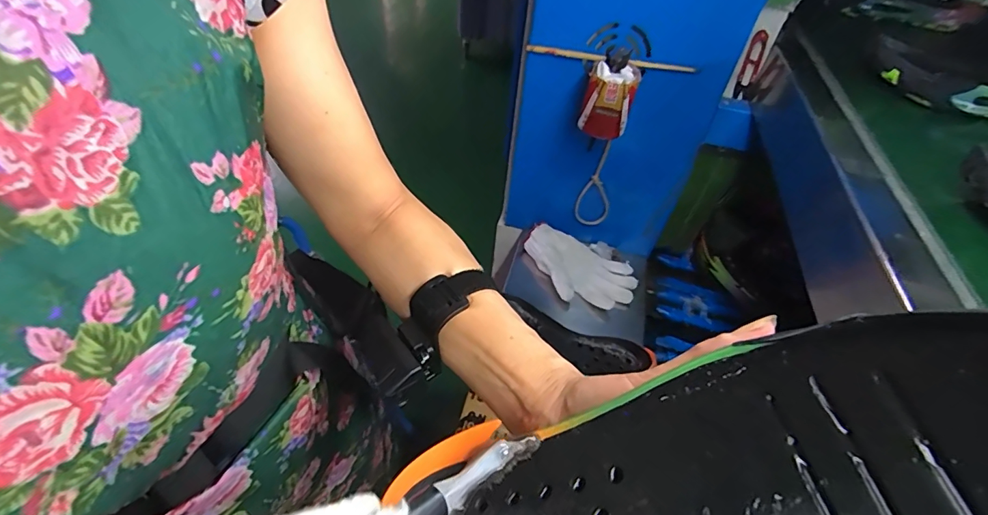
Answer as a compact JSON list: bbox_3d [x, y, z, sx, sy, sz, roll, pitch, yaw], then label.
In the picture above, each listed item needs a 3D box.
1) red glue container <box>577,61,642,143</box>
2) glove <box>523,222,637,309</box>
[{"bbox_3d":[0.160,-0.217,0.639,0.064,0.090,0.061,18,46,10],"label":"red glue container"},{"bbox_3d":[0.143,0.017,0.787,0.196,0.034,0.132,24,47,15],"label":"glove"}]

